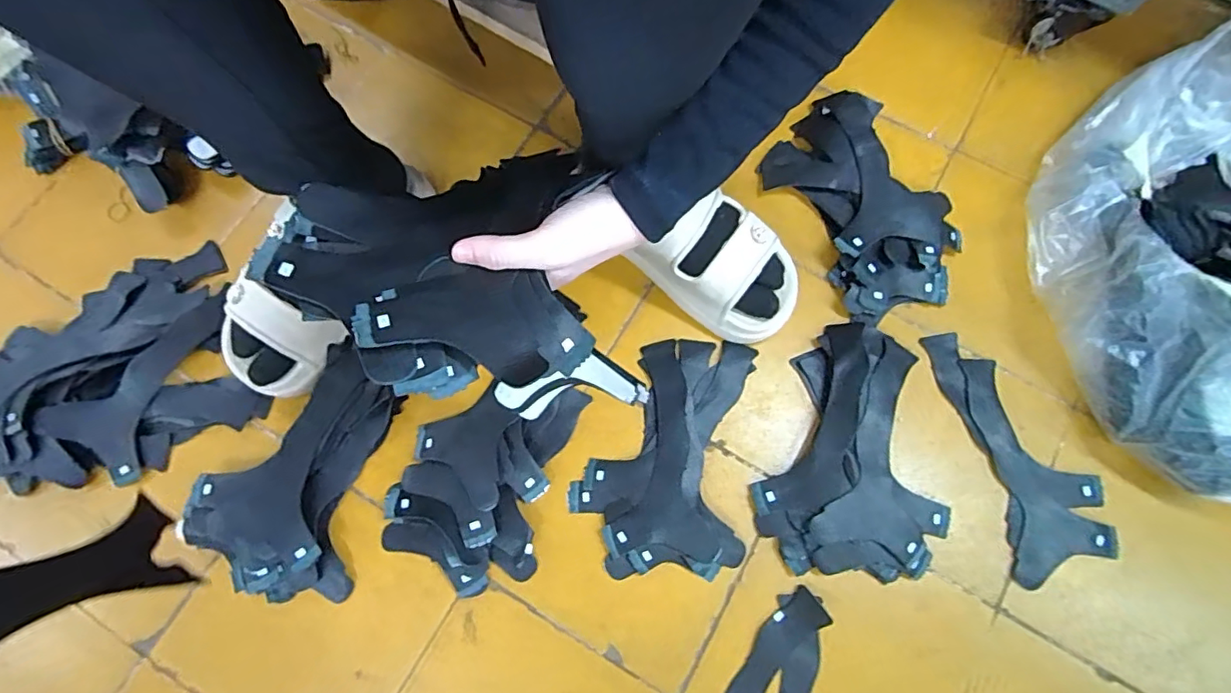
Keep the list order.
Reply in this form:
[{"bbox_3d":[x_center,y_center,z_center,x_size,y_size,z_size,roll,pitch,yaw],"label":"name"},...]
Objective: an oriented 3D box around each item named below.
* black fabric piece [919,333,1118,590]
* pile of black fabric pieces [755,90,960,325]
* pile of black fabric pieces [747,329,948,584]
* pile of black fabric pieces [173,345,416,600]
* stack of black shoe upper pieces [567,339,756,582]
[{"bbox_3d":[0.367,0.088,0.506,0.094,0.007,0.224,-13,75,-3],"label":"black fabric piece"},{"bbox_3d":[0.250,-0.145,0.558,0.140,0.029,0.222,-28,77,-7],"label":"pile of black fabric pieces"},{"bbox_3d":[0.202,0.088,0.499,0.155,0.020,0.217,-3,75,-1],"label":"pile of black fabric pieces"},{"bbox_3d":[-0.264,0.111,0.492,0.146,0.027,0.203,29,77,8],"label":"pile of black fabric pieces"},{"bbox_3d":[0.044,0.092,0.501,0.149,0.020,0.210,6,75,2],"label":"stack of black shoe upper pieces"}]

